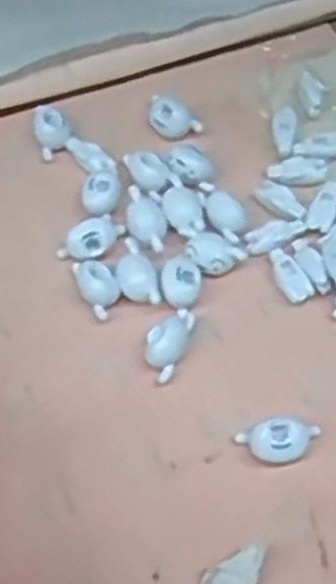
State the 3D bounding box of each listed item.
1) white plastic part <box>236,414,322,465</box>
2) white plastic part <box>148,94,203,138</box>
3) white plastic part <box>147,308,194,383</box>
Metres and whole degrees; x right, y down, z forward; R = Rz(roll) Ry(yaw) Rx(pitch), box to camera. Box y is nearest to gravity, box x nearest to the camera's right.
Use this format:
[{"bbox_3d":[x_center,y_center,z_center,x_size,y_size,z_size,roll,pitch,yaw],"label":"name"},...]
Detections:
[{"bbox_3d":[0.046,0.062,0.324,0.033,0.016,0.017,-5,65,0],"label":"white plastic part"},{"bbox_3d":[0.002,-0.089,0.404,0.029,0.015,0.015,32,70,16],"label":"white plastic part"},{"bbox_3d":[0.001,0.022,0.350,0.016,0.009,0.034,26,68,14],"label":"white plastic part"}]

